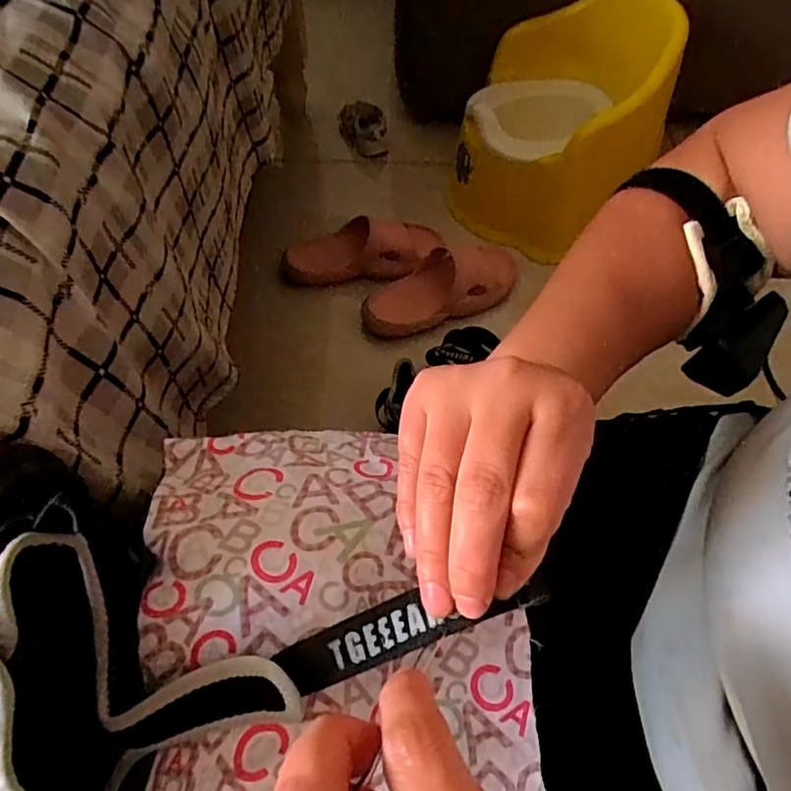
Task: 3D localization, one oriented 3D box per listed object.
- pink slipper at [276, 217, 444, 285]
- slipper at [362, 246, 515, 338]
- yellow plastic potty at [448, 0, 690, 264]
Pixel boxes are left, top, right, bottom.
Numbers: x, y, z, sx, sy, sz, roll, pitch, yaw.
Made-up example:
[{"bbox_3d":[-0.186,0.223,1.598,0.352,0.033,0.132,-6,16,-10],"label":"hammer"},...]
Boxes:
[{"bbox_3d":[-0.052,-0.229,0.919,0.243,0.086,0.098,-7,56,9],"label":"pink slipper"},{"bbox_3d":[0.072,-0.172,0.897,0.285,0.073,0.101,-22,60,-15],"label":"slipper"},{"bbox_3d":[0.307,-0.499,1.007,0.303,0.316,0.491,22,59,13],"label":"yellow plastic potty"}]

